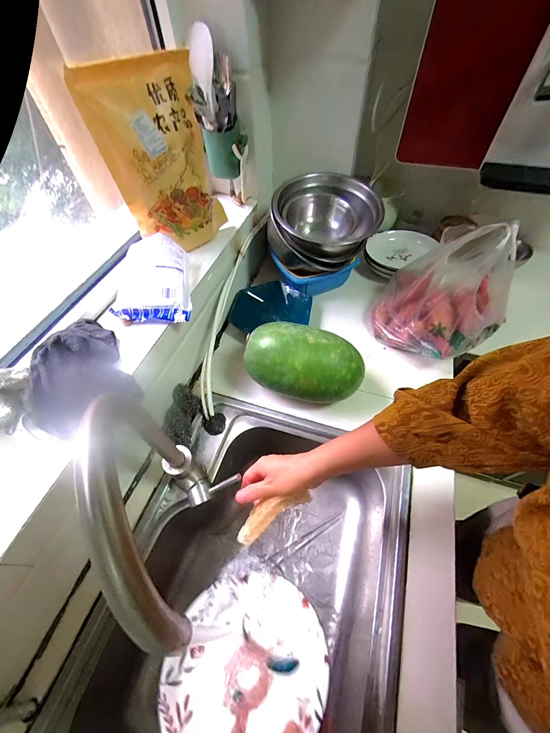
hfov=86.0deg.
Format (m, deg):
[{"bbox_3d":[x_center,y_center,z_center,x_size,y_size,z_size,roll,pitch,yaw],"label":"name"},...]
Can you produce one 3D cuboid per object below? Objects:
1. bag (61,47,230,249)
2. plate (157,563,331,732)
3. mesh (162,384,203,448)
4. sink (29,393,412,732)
[{"bbox_3d":[-0.195,-0.364,0.542,0.202,0.288,0.053,-37,47,-21],"label":"bag"},{"bbox_3d":[-0.036,0.358,0.362,0.190,0.038,0.183,-6,29,3],"label":"plate"},{"bbox_3d":[-0.184,0.102,0.588,0.062,0.052,0.127,6,56,6],"label":"mesh"},{"bbox_3d":[-0.030,0.388,0.518,0.436,0.194,0.593,14,57,12],"label":"sink"}]

